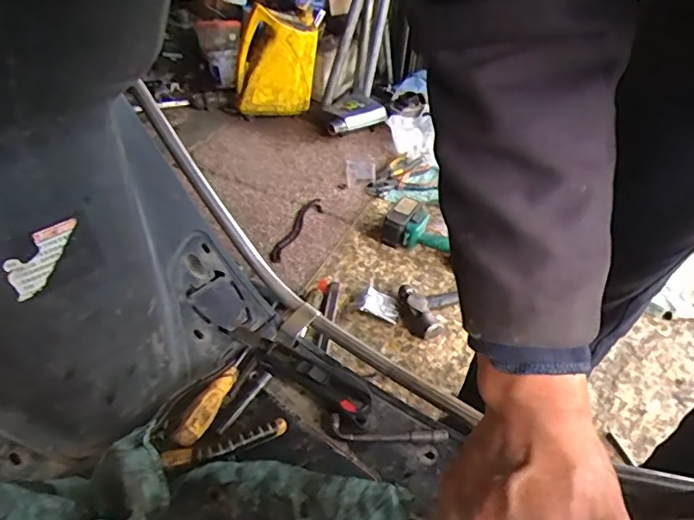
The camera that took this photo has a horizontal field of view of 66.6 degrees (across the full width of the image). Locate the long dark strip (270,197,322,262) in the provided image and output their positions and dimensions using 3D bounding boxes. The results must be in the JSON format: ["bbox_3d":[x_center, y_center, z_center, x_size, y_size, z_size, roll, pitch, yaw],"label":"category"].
[{"bbox_3d":[-0.118,-0.076,1.223,0.049,0.014,0.264,18,43,14],"label":"long dark strip"}]

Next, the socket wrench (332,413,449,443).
[{"bbox_3d":[0.038,0.164,0.502,0.109,0.018,0.021,11,42,7],"label":"socket wrench"}]

